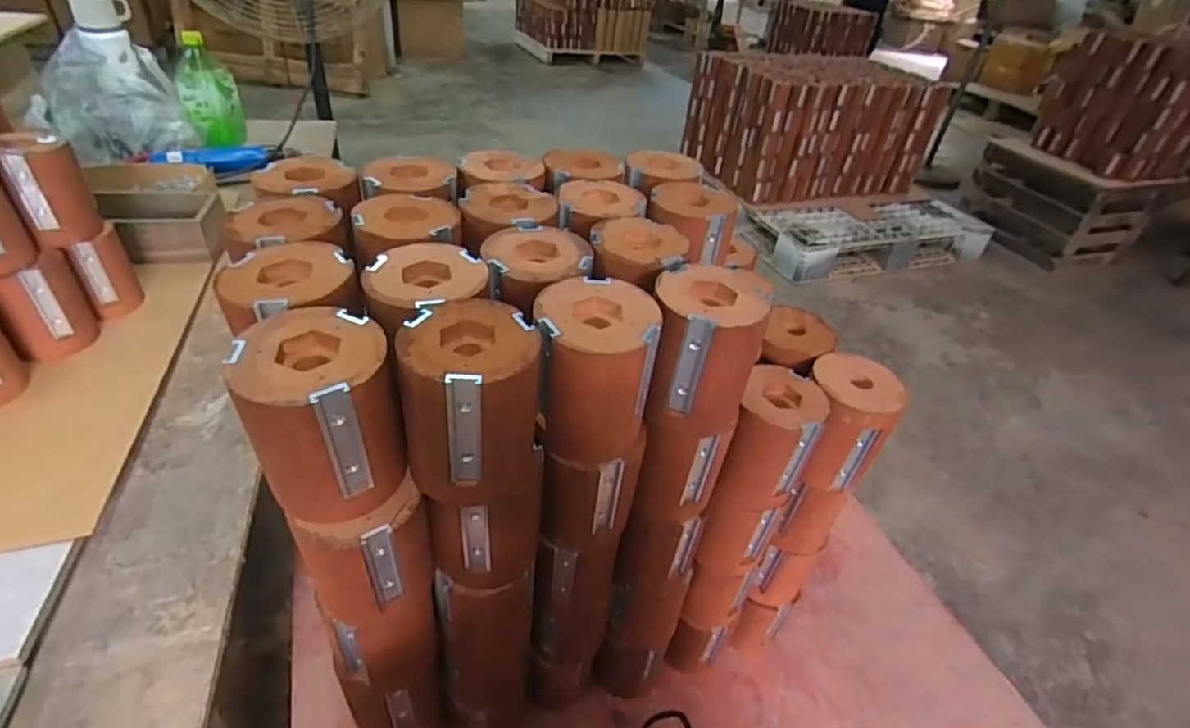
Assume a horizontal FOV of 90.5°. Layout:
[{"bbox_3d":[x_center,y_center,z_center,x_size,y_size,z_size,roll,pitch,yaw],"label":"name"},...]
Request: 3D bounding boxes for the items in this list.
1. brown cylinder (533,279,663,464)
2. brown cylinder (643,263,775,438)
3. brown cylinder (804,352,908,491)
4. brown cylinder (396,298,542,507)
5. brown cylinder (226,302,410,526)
[{"bbox_3d":[-0.002,0.007,0.391,0.076,0.100,0.072,5,38,-4],"label":"brown cylinder"},{"bbox_3d":[0.075,-0.009,0.423,0.075,0.101,0.071,9,38,2],"label":"brown cylinder"},{"bbox_3d":[0.220,0.054,0.530,0.076,0.098,0.078,22,40,18],"label":"brown cylinder"},{"bbox_3d":[-0.073,0.025,0.361,0.076,0.100,0.074,4,38,-4],"label":"brown cylinder"},{"bbox_3d":[-0.158,0.031,0.339,0.081,0.098,0.078,-15,43,-26],"label":"brown cylinder"}]

